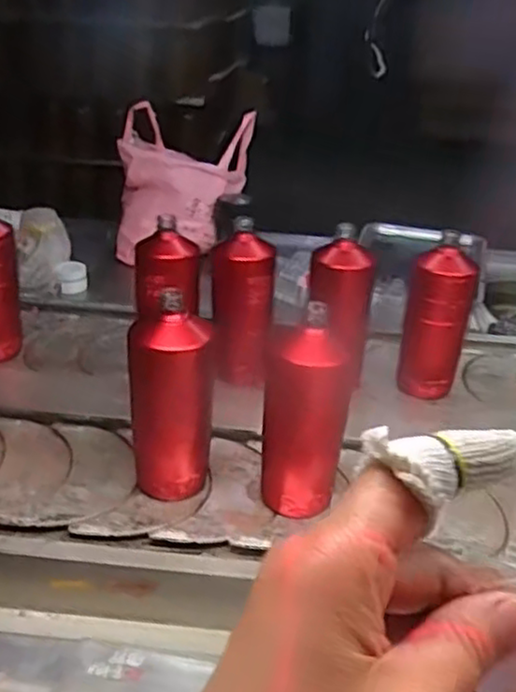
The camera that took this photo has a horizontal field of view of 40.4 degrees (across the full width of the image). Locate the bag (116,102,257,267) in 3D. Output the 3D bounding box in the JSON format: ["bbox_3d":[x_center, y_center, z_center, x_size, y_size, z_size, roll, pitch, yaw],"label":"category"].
[{"bbox_3d":[-0.144,-0.303,1.303,0.240,0.273,0.080,6,-10,12],"label":"bag"}]

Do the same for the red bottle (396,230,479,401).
[{"bbox_3d":[0.223,-0.032,0.872,0.066,0.182,0.071,-15,37,-34],"label":"red bottle"}]

